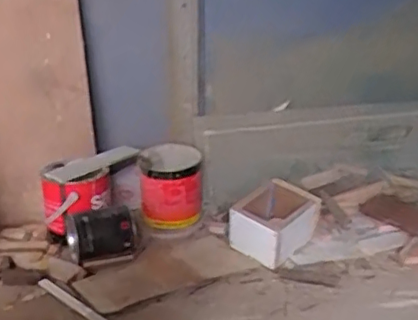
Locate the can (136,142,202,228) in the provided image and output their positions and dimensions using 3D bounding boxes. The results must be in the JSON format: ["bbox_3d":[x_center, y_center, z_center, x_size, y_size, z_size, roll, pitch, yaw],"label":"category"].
[{"bbox_3d":[-0.093,0.063,1.437,0.144,0.163,0.146,-1,22,0],"label":"can"}]

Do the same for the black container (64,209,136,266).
[{"bbox_3d":[-0.232,0.159,1.278,0.139,0.094,0.110,-10,23,-20],"label":"black container"}]

